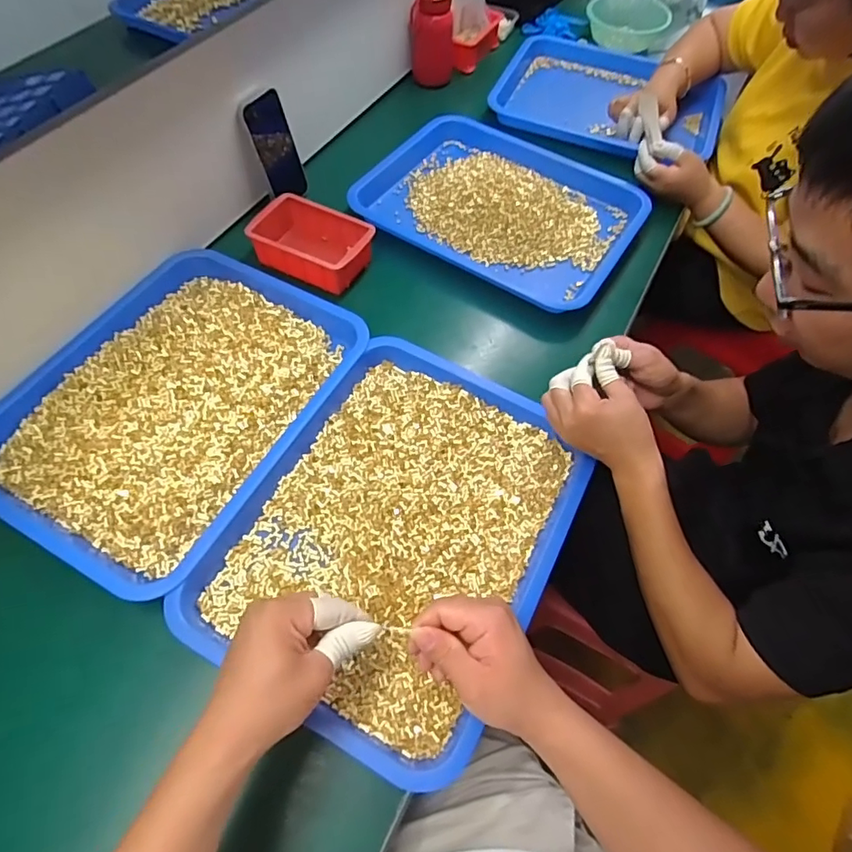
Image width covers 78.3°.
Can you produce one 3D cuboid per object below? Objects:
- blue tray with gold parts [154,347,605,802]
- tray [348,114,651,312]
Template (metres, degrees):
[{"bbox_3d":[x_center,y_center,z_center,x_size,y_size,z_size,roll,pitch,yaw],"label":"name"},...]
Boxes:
[{"bbox_3d":[-0.023,0.096,0.534,0.295,0.034,0.380,28,62,13],"label":"blue tray with gold parts"},{"bbox_3d":[0.117,-0.341,0.787,0.387,0.046,0.312,29,62,13],"label":"tray"}]

